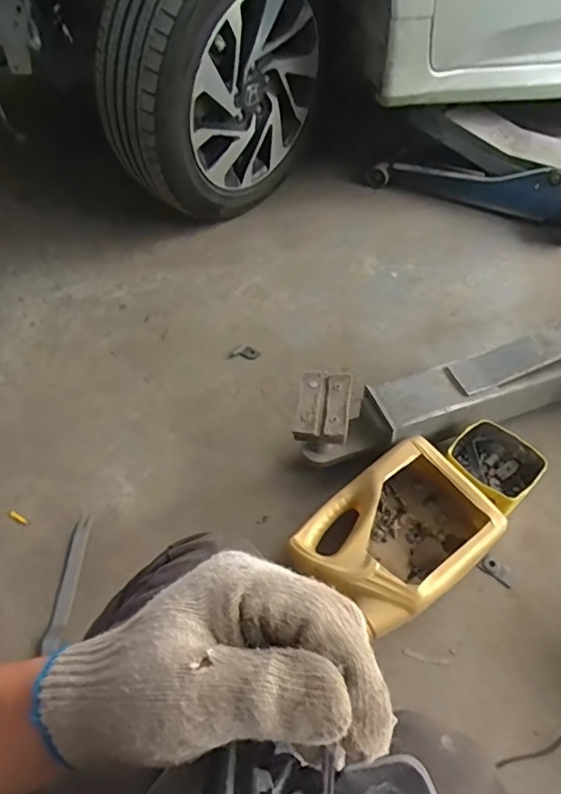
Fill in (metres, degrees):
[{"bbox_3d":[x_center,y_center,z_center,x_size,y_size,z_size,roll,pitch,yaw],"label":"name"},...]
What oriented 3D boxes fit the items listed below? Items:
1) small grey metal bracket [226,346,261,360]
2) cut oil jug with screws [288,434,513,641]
[{"bbox_3d":[-0.076,-0.087,1.068,0.061,0.011,0.044,-38,60,-25],"label":"small grey metal bracket"},{"bbox_3d":[0.183,0.216,0.792,0.287,0.103,0.204,-30,57,-20],"label":"cut oil jug with screws"}]

